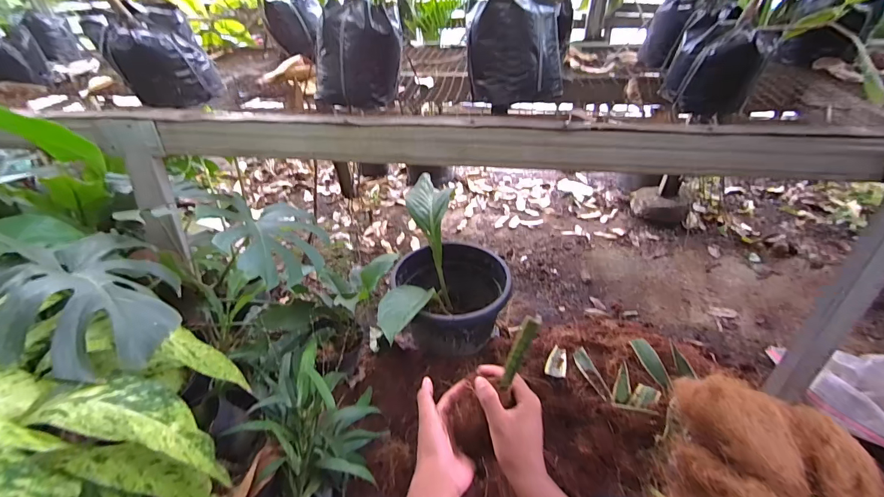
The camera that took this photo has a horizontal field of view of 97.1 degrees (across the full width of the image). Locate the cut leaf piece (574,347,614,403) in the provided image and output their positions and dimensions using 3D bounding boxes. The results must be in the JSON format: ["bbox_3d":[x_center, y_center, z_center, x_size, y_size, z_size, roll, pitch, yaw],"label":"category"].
[{"bbox_3d":[0.408,0.341,1.060,0.035,0.020,0.172,-9,37,-9],"label":"cut leaf piece"}]

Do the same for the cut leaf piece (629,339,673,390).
[{"bbox_3d":[0.578,0.307,1.074,0.052,0.039,0.160,-9,37,-9],"label":"cut leaf piece"}]

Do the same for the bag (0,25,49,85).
[{"bbox_3d":[-1.183,-0.519,1.064,0.147,0.128,0.115,-30,44,-32],"label":"bag"}]

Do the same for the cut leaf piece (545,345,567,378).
[{"bbox_3d":[0.320,0.311,1.089,0.055,0.017,0.120,22,32,8],"label":"cut leaf piece"}]

